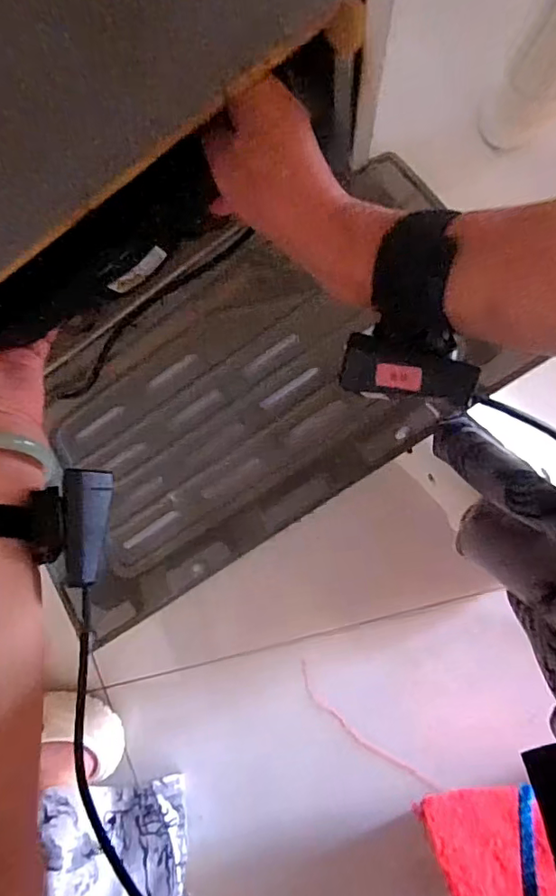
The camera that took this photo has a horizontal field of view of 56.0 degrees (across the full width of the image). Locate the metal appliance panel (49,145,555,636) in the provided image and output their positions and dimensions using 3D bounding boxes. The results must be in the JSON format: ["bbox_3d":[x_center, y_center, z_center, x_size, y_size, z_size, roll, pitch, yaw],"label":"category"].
[{"bbox_3d":[-0.040,-0.047,0.514,0.481,0.033,0.261,-34,71,12],"label":"metal appliance panel"}]

